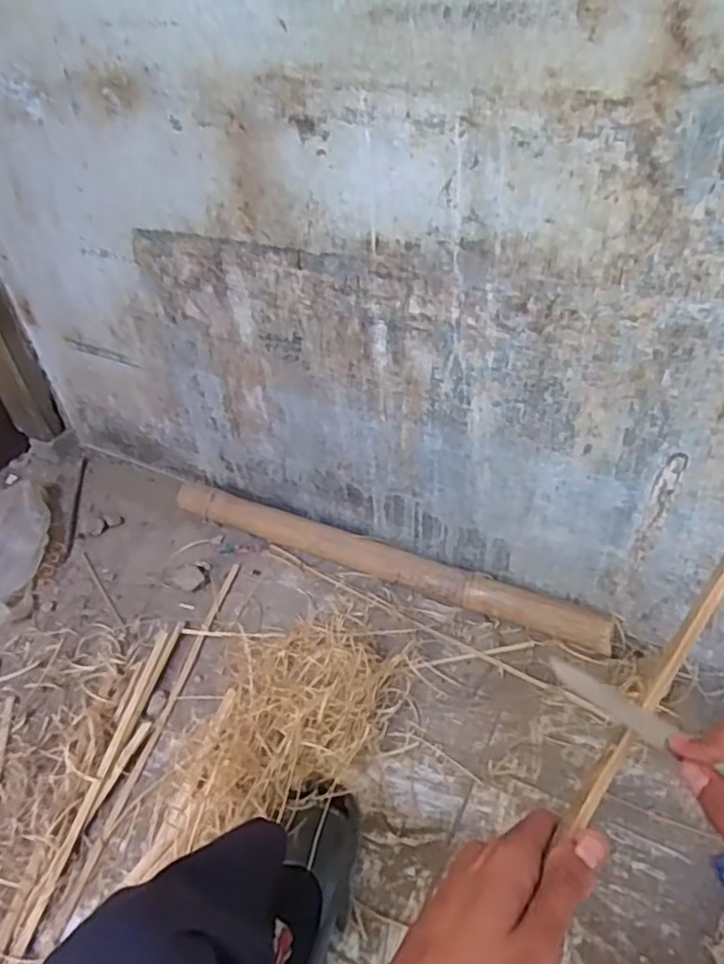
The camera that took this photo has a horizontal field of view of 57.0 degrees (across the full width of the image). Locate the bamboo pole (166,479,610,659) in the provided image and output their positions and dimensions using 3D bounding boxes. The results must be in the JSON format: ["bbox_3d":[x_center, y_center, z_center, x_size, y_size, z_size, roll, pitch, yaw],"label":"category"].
[{"bbox_3d":[0.026,0.143,1.232,0.846,0.067,0.074,16,48,21],"label":"bamboo pole"}]

